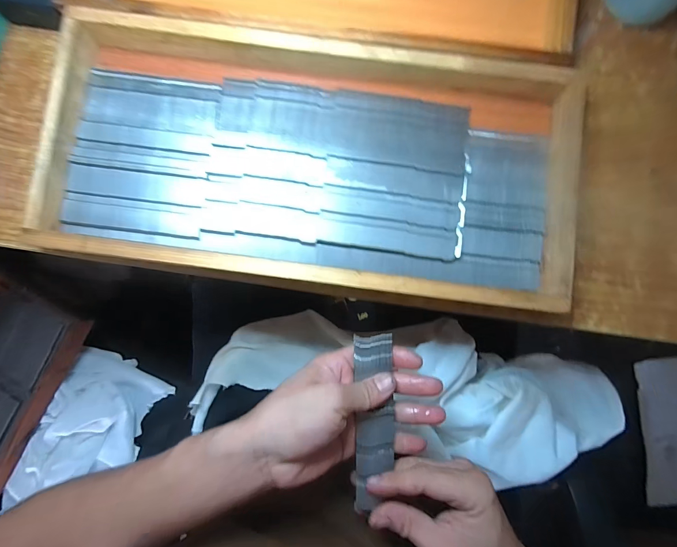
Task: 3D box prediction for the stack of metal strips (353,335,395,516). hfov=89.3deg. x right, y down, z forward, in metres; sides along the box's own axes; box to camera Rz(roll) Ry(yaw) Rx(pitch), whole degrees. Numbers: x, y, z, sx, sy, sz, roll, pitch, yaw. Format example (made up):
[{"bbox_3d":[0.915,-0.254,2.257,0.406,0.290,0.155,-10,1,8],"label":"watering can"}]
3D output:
[{"bbox_3d":[0.030,0.123,0.291,0.033,0.007,0.139,2,83,-2],"label":"stack of metal strips"}]

